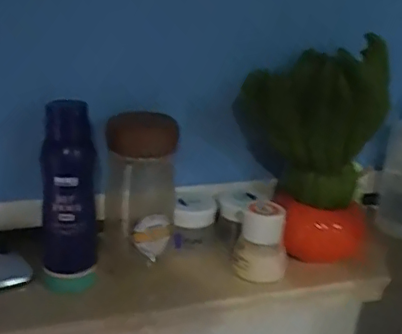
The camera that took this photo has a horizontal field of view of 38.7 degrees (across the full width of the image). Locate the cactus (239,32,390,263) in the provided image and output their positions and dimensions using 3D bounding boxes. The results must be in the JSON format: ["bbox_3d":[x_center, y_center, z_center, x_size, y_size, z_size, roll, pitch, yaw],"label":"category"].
[{"bbox_3d":[0.104,-0.013,0.529,0.108,0.188,0.099,-12,24,-38],"label":"cactus"}]

